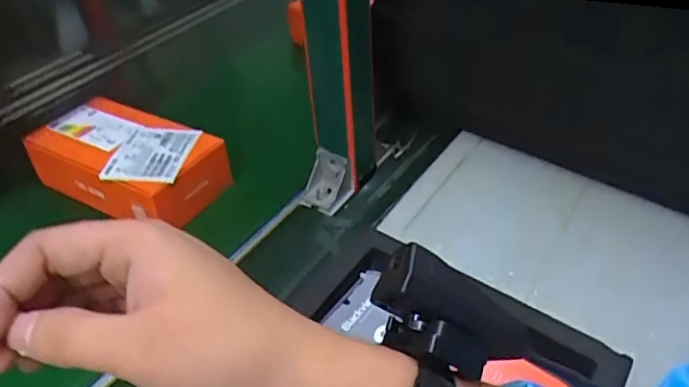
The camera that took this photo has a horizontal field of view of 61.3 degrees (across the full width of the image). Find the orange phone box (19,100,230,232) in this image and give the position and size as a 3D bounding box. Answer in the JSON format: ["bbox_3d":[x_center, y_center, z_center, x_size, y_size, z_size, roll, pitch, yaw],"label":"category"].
[{"bbox_3d":[-0.224,-0.036,0.613,0.208,0.060,0.111,21,45,28],"label":"orange phone box"}]

